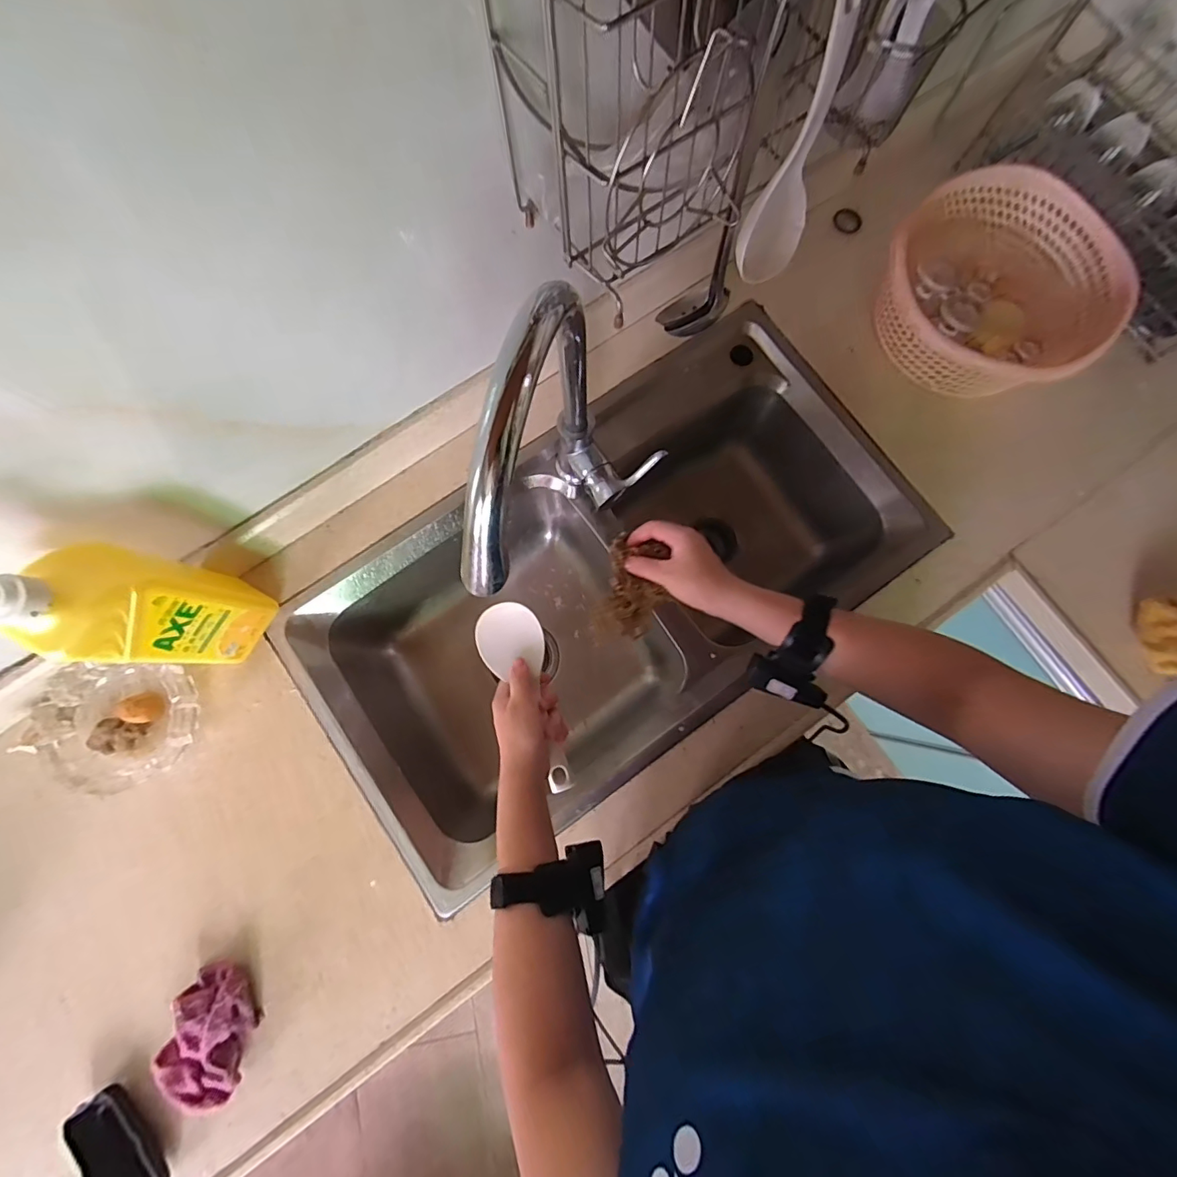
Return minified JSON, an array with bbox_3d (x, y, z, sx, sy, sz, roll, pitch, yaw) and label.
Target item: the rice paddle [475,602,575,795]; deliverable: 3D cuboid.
[{"bbox_3d":[-0.058,0.109,0.507,0.065,0.007,0.195,-21,87,-3],"label":"rice paddle"}]

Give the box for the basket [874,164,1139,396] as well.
[{"bbox_3d":[0.500,-0.366,0.623,0.262,0.099,0.259,-42,81,-7],"label":"basket"}]

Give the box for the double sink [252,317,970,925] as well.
[{"bbox_3d":[0.036,0.012,0.700,0.752,0.224,0.426,-38,81,-6],"label":"double sink"}]

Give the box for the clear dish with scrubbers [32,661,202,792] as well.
[{"bbox_3d":[-0.515,0.149,0.546,0.168,0.044,0.132,0,79,1],"label":"clear dish with scrubbers"}]

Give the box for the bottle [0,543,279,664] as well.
[{"bbox_3d":[-0.401,0.016,0.449,0.068,0.281,0.087,28,81,6],"label":"bottle"}]

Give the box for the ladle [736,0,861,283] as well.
[{"bbox_3d":[0.156,-0.316,0.366,0.044,0.191,0.075,28,81,6],"label":"ladle"}]

